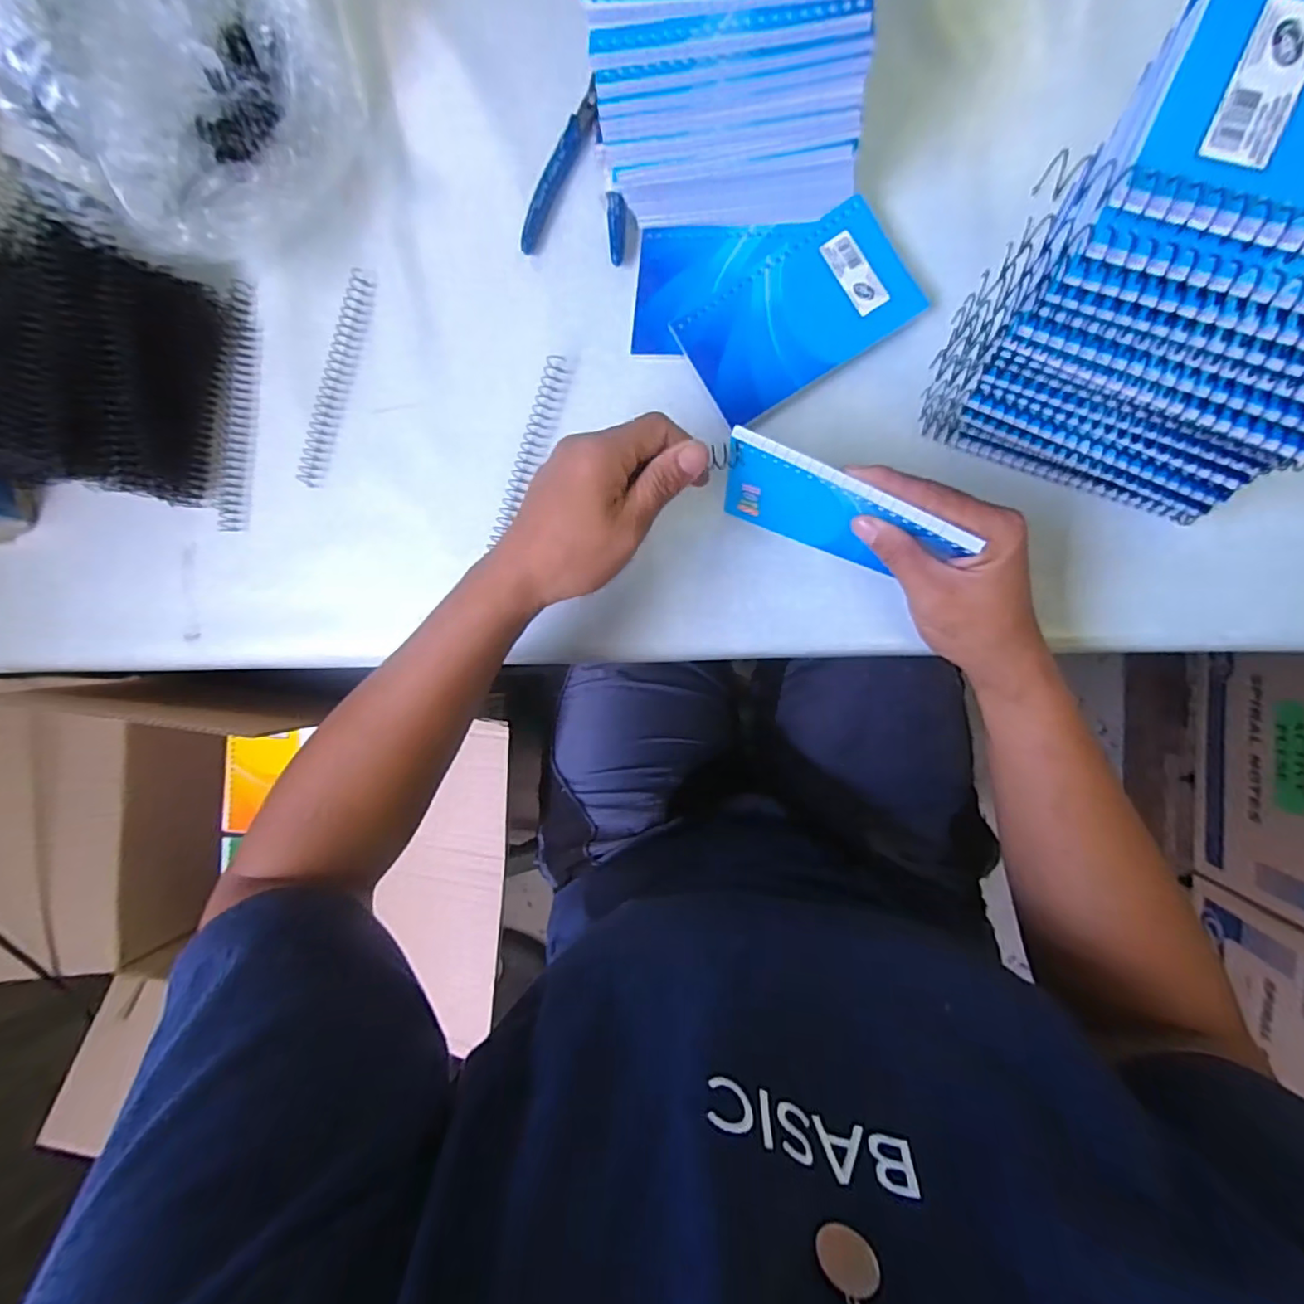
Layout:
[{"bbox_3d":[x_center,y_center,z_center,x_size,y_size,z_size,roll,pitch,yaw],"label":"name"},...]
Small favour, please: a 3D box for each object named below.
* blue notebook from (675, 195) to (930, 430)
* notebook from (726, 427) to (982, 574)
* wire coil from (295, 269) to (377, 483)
[{"bbox_3d":[0.086,-0.203,0.349,0.130,0.011,0.080,-29,86,9],"label":"blue notebook"},{"bbox_3d":[0.097,-0.072,0.312,0.123,0.078,0.009,29,82,10],"label":"notebook"},{"bbox_3d":[-0.224,-0.195,0.408,0.019,0.008,0.153,18,94,9],"label":"wire coil"}]

